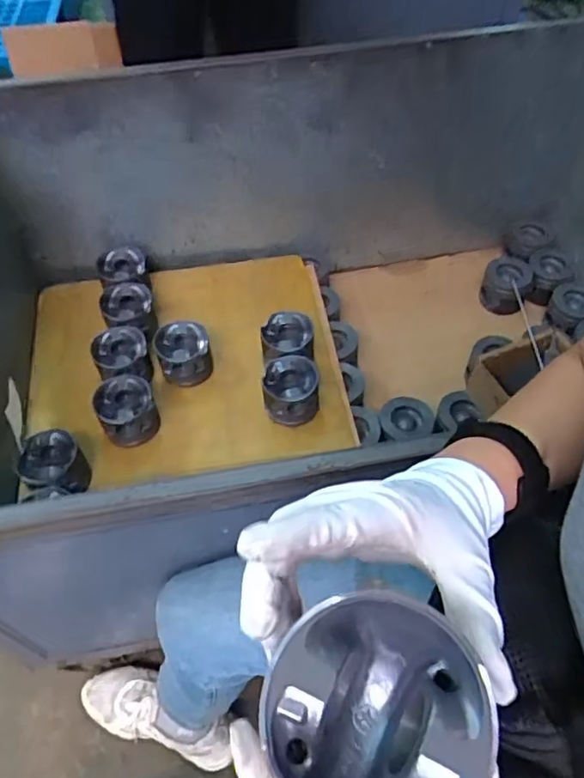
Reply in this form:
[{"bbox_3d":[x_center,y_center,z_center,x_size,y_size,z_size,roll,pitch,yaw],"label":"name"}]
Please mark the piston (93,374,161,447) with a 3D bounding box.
[{"bbox_3d":[-0.259,0.038,0.944,0.088,0.087,0.083,-1,54,1],"label":"piston"}]

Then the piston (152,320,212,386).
[{"bbox_3d":[-0.181,-0.058,0.997,0.087,0.064,0.093,-1,54,1],"label":"piston"}]

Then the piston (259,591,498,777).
[{"bbox_3d":[0.033,0.137,0.244,0.086,0.061,0.082,-12,54,-8],"label":"piston"}]

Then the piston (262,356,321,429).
[{"bbox_3d":[-0.001,0.008,0.967,0.087,0.083,0.092,-1,54,1],"label":"piston"}]

